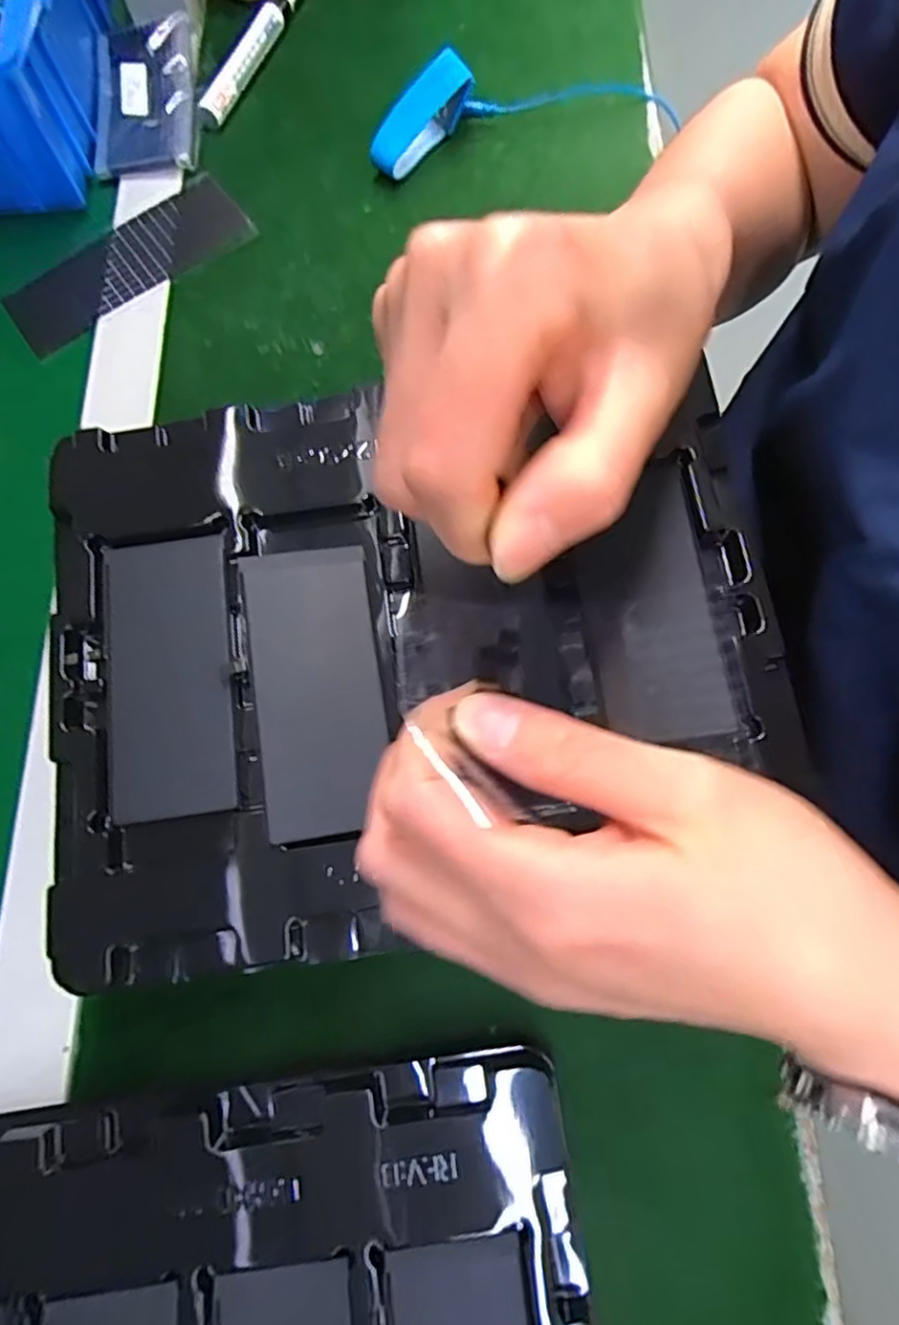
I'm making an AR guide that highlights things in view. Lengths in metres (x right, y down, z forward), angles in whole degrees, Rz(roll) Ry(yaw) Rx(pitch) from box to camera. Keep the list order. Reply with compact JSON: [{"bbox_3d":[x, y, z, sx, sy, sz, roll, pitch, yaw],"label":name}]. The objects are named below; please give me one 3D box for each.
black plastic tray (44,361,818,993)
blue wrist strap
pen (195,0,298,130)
[{"bbox_3d":[-0.015,-0.013,0.251,0.274,0.019,0.210,-11,73,-3],"label":"black plastic tray"},{"bbox_3d":[-0.012,-0.325,0.387,0.075,0.043,0.016,-42,77,-11],"label":"blue wrist strap"},{"bbox_3d":[-0.129,-0.408,0.427,0.018,0.017,0.145,20,74,6],"label":"pen"}]

